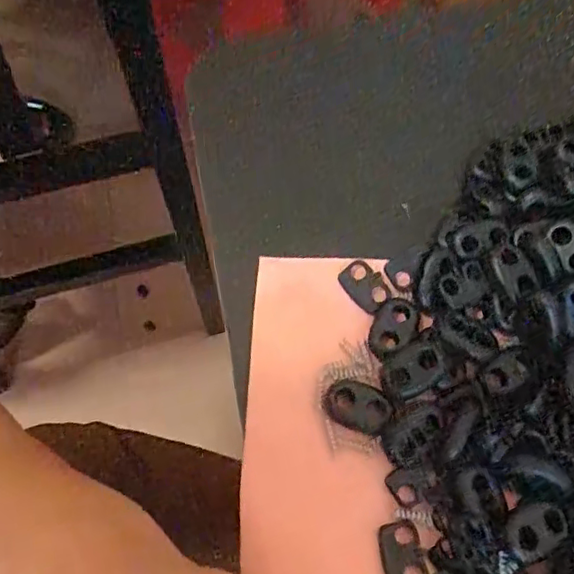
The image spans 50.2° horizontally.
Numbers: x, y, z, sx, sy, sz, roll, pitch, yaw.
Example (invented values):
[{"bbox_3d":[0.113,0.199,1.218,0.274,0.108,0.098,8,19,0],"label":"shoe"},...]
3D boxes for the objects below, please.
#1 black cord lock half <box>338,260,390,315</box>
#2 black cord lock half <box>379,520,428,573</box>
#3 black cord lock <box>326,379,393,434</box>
[{"bbox_3d":[0.027,-0.001,0.209,0.012,0.004,0.017,-40,71,-16],"label":"black cord lock half"},{"bbox_3d":[0.033,0.077,0.176,0.011,0.004,0.018,-9,65,-3],"label":"black cord lock half"},{"bbox_3d":[0.023,0.038,0.194,0.020,0.004,0.015,25,68,12],"label":"black cord lock"}]

